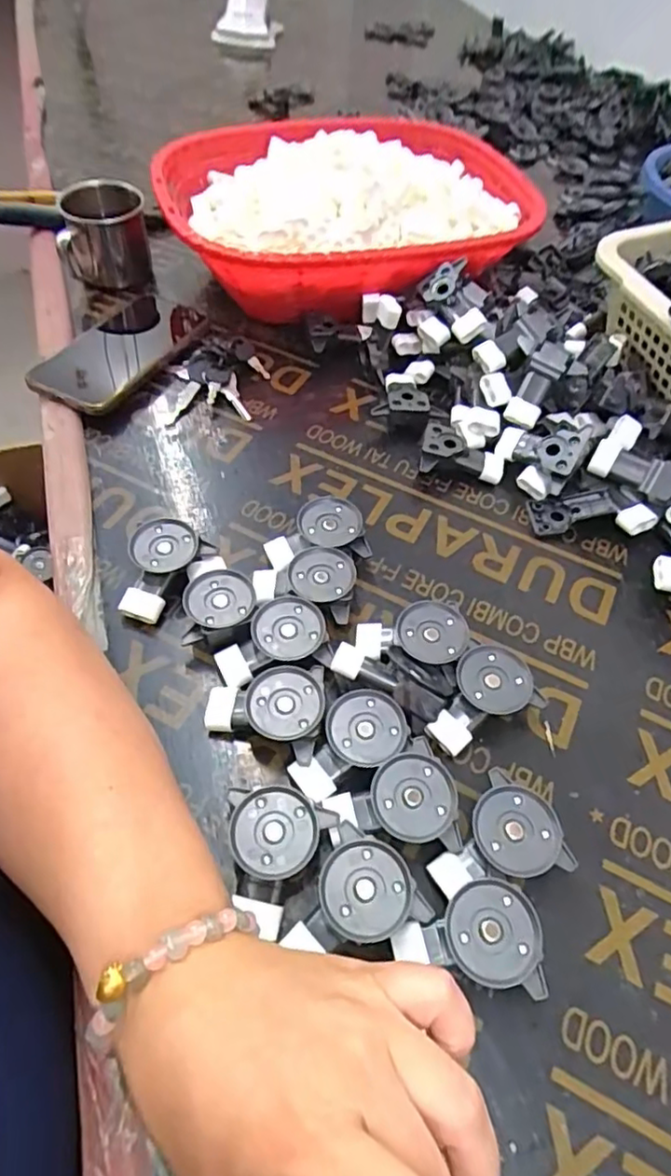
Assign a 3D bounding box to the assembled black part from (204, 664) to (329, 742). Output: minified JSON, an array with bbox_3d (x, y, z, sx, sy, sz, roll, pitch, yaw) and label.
[{"bbox_3d":[-0.039,0.070,0.351,0.067,0.026,0.042,-9,55,-10],"label":"assembled black part"}]

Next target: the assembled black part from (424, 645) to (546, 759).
[{"bbox_3d":[0.082,0.065,0.365,0.066,0.028,0.044,-20,58,-17],"label":"assembled black part"}]

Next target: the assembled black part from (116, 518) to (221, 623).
[{"bbox_3d":[-0.118,-0.013,0.407,0.041,0.030,0.068,30,58,17],"label":"assembled black part"}]

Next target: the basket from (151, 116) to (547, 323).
[{"bbox_3d":[0.010,-0.378,0.624,0.346,0.108,0.313,-8,55,-10],"label":"basket"}]

